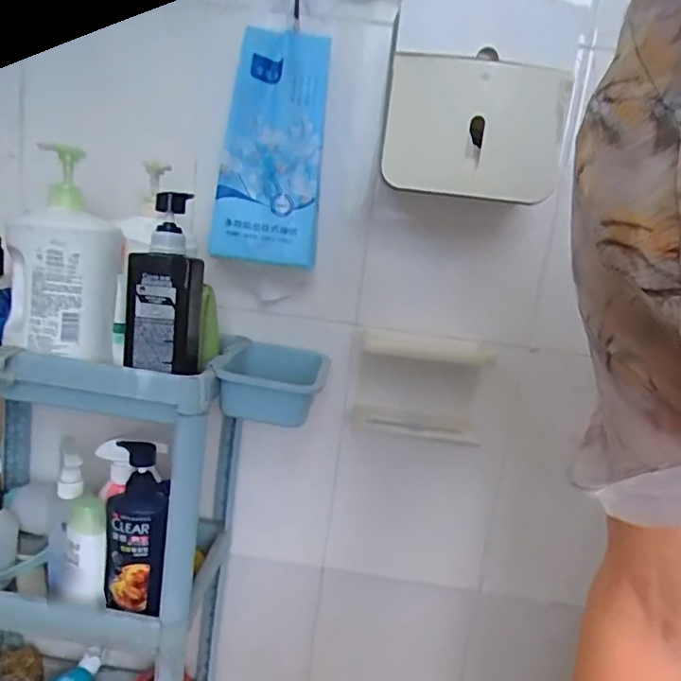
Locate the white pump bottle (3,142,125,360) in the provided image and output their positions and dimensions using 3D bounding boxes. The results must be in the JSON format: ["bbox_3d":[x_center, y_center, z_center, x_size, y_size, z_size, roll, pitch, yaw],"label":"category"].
[{"bbox_3d":[-0.318,-0.098,0.645,0.153,0.210,0.107,16,14,39],"label":"white pump bottle"}]

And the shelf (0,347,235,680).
[{"bbox_3d":[-0.387,0.304,0.805,0.444,0.656,0.307,8,13,2],"label":"shelf"}]

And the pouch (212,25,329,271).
[{"bbox_3d":[-0.087,-0.260,0.728,0.122,0.313,0.048,5,-6,-3],"label":"pouch"}]

